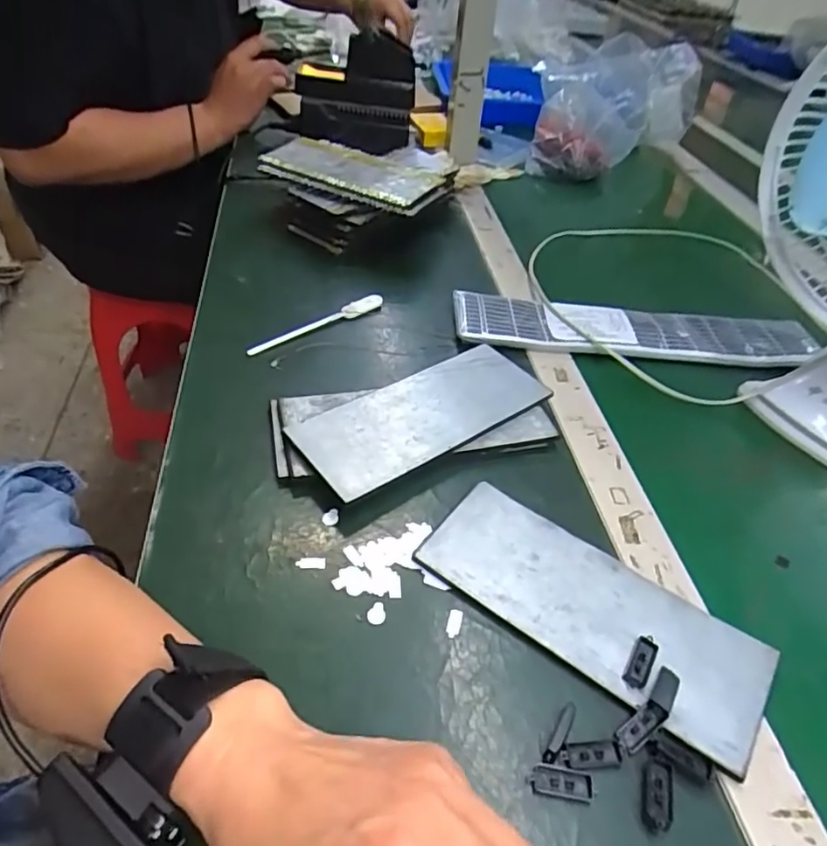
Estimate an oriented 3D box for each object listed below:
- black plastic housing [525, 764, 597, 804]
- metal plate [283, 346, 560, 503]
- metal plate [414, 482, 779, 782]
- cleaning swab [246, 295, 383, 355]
[{"bbox_3d":[0.072,0.175,0.285,0.032,0.004,0.013,9,43,3],"label":"black plastic housing"},{"bbox_3d":[0.009,-0.008,0.448,0.199,0.006,0.082,-25,51,-28],"label":"metal plate"},{"bbox_3d":[0.105,0.110,0.352,0.198,0.009,0.080,30,49,24],"label":"metal plate"},{"bbox_3d":[-0.086,-0.093,0.545,0.146,0.010,0.011,-30,54,-32],"label":"cleaning swab"}]

